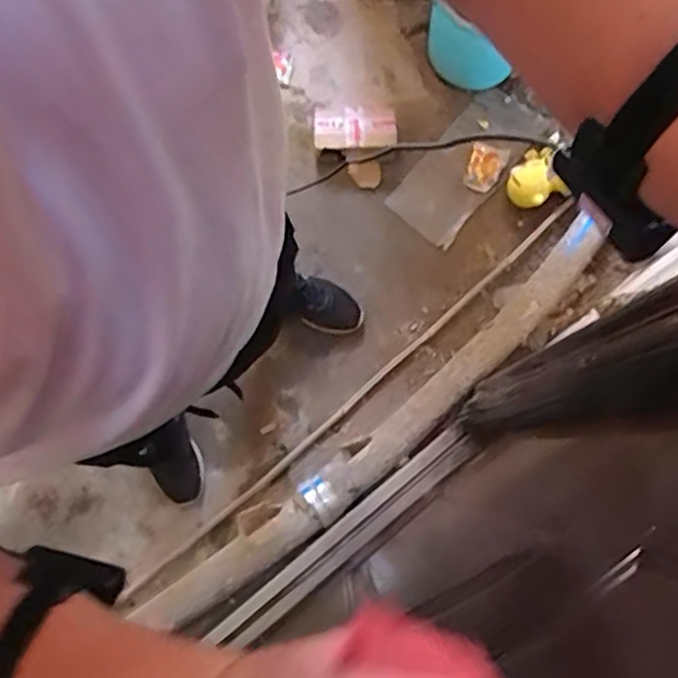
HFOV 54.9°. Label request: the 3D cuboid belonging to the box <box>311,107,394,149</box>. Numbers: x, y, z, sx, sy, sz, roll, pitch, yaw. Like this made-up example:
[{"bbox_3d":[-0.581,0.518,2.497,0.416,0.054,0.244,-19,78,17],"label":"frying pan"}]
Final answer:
[{"bbox_3d":[0.038,-0.533,1.644,0.202,0.047,0.098,3,80,1],"label":"box"}]

